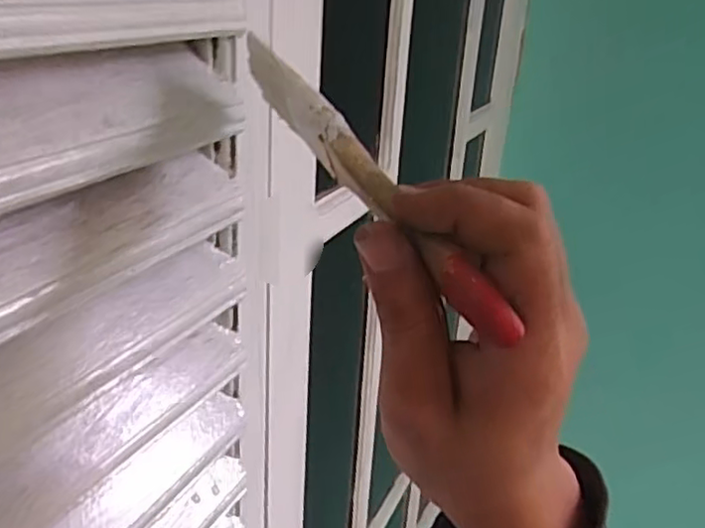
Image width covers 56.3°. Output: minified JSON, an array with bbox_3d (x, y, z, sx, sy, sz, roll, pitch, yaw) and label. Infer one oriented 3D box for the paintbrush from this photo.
[{"bbox_3d":[0.000,-0.036,0.233,0.009,0.017,0.170,-12,47,-31],"label":"paintbrush"}]

